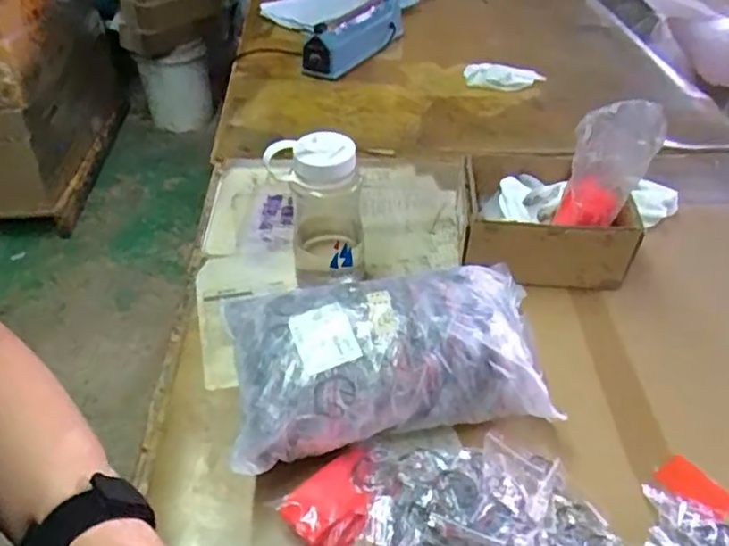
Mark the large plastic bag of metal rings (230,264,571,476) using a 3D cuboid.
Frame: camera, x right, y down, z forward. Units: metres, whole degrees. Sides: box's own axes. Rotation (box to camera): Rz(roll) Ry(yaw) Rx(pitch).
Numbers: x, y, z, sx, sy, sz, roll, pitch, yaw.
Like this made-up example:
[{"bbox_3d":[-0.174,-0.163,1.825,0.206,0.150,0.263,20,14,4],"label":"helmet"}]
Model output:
[{"bbox_3d":[0.026,0.079,0.617,0.312,0.115,0.181,-8,41,-10],"label":"large plastic bag of metal rings"}]

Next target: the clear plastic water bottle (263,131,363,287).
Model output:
[{"bbox_3d":[-0.052,-0.068,0.715,0.094,0.193,0.080,2,41,3],"label":"clear plastic water bottle"}]

